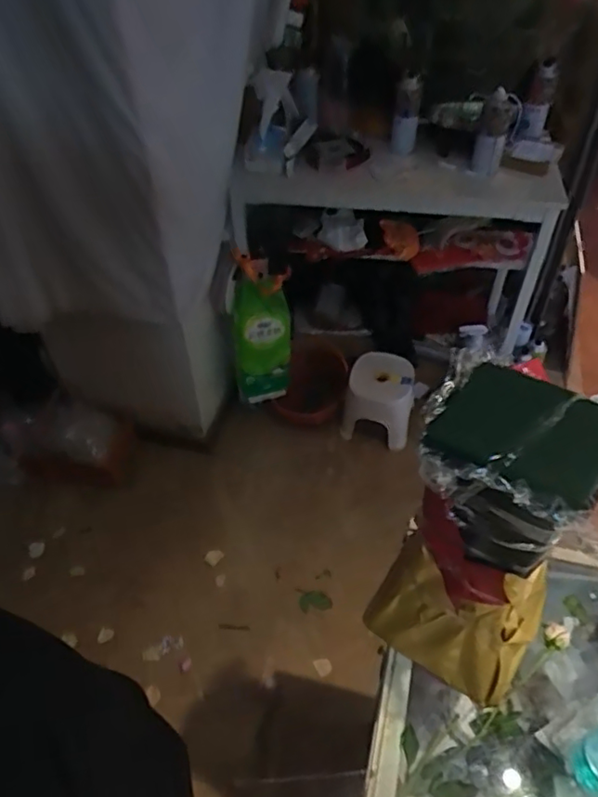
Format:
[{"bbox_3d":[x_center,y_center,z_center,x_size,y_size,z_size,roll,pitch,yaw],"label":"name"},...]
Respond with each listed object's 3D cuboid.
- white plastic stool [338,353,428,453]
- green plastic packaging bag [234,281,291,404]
[{"bbox_3d":[0.250,-0.006,1.845,0.223,0.210,0.217,5,47,7],"label":"white plastic stool"},{"bbox_3d":[-0.111,-0.152,1.753,0.174,0.377,0.100,-3,46,-1],"label":"green plastic packaging bag"}]

